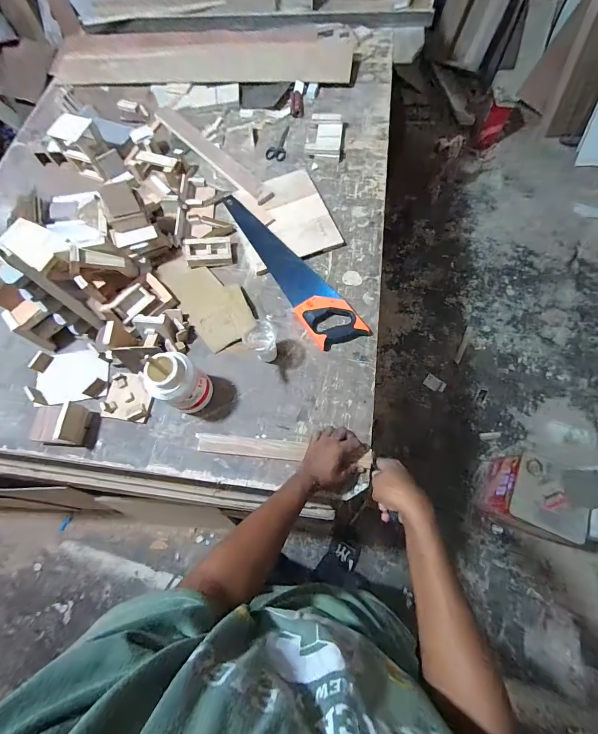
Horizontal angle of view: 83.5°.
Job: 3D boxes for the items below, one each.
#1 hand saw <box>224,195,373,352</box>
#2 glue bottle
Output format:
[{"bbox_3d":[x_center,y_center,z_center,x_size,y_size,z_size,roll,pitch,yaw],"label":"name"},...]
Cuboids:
[{"bbox_3d":[-0.036,-0.245,0.821,0.113,0.035,0.507,-35,73,-10],"label":"hand saw"},{"bbox_3d":[-0.235,0.033,0.670,0.080,0.164,0.096,14,71,7],"label":"glue bottle"}]

